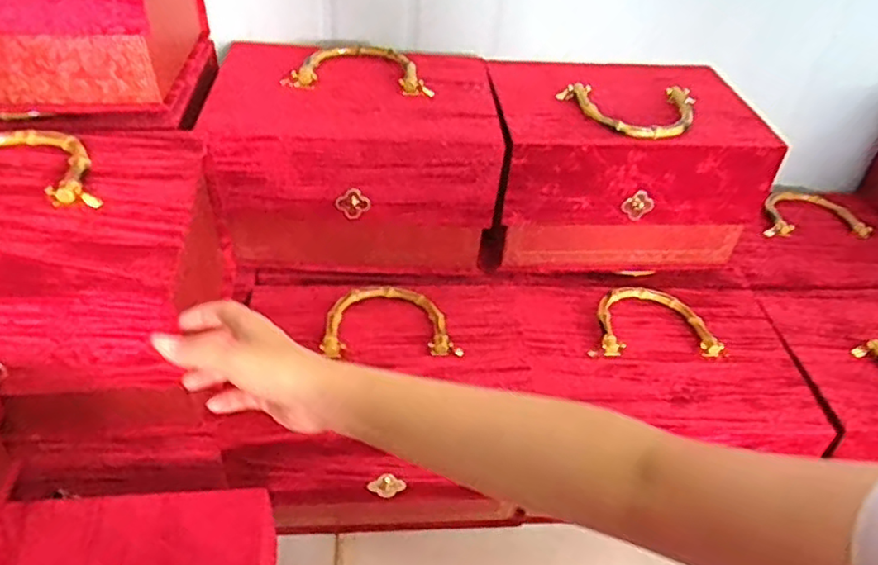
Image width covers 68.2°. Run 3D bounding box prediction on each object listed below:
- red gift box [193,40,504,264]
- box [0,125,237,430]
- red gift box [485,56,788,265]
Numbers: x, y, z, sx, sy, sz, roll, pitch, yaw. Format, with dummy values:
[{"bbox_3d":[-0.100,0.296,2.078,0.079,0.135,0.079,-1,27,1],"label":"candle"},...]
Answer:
[{"bbox_3d":[-0.095,-0.138,0.756,0.291,0.195,0.195,0,42,-7],"label":"red gift box"},{"bbox_3d":[-0.356,-0.013,0.561,0.296,0.167,0.223,0,42,-7],"label":"box"},{"bbox_3d":[0.216,-0.143,0.812,0.300,0.202,0.201,1,42,-6],"label":"red gift box"}]

